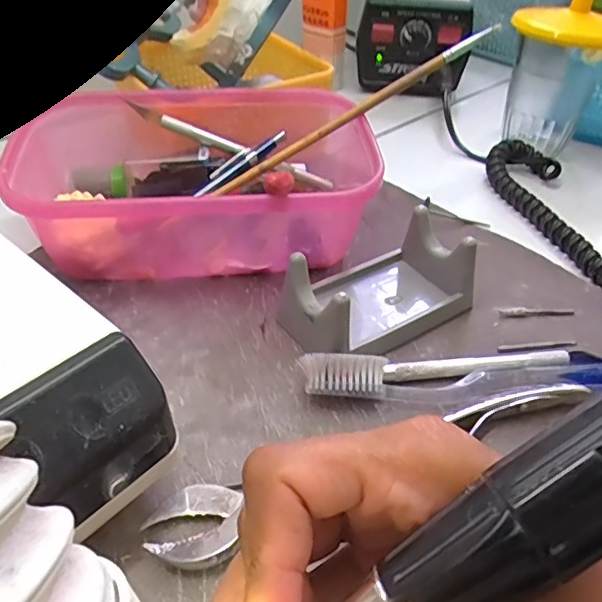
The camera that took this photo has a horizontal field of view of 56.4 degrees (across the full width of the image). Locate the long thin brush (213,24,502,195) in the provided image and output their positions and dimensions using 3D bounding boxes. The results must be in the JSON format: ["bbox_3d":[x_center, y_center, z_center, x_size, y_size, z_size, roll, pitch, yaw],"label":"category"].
[{"bbox_3d":[0.033,-0.111,0.326,0.186,0.009,0.013,-33,49,-7],"label":"long thin brush"}]

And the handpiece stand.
[{"bbox_3d":[0.037,-0.010,0.290,0.097,0.040,0.059,-23,48,-26],"label":"handpiece stand"}]

